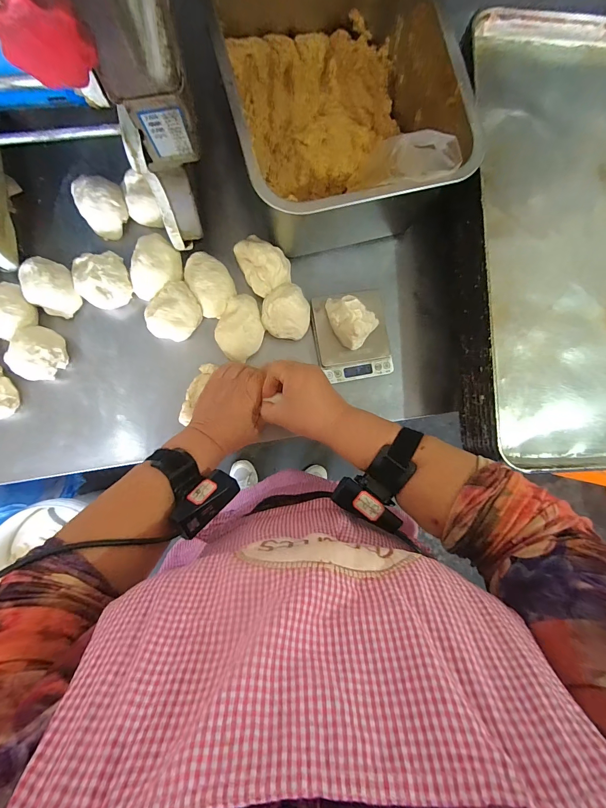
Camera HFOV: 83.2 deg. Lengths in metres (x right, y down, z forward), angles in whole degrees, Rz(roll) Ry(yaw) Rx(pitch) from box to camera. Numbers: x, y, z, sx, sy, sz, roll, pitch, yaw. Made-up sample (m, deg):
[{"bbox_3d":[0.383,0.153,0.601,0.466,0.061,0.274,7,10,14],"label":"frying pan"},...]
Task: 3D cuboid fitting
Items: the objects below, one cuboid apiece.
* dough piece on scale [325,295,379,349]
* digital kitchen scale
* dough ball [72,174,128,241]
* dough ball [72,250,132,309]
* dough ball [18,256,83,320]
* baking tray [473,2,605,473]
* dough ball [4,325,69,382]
[{"bbox_3d":[0.060,-0.114,0.459,0.071,0.058,0.056,39,84,-2],"label":"dough piece on scale"},{"bbox_3d":[0.071,-0.097,0.488,0.102,0.016,0.122,-10,88,-6],"label":"digital kitchen scale"},{"bbox_3d":[-0.270,-0.270,0.458,0.058,0.037,0.076,-29,90,-7],"label":"dough ball"},{"bbox_3d":[-0.268,-0.165,0.462,0.066,0.038,0.071,0,86,-6],"label":"dough ball"},{"bbox_3d":[-0.333,-0.155,0.453,0.077,0.043,0.062,33,84,-3],"label":"dough ball"},{"bbox_3d":[0.420,-0.222,0.461,0.385,0.044,0.597,-2,87,-3],"label":"baking tray"},{"bbox_3d":[-0.344,-0.065,0.444,0.061,0.049,0.069,24,85,-4],"label":"dough ball"}]

